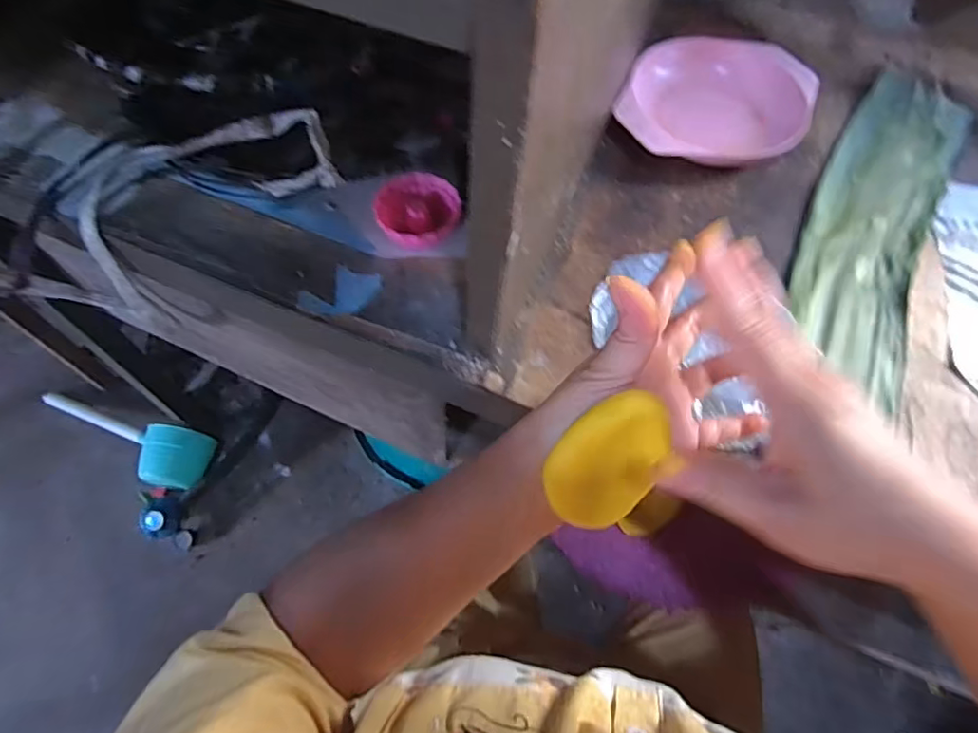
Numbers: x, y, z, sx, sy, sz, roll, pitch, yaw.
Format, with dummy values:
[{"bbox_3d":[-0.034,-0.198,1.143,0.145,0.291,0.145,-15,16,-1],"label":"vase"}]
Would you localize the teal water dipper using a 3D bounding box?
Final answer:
[{"bbox_3d":[-0.714,0.138,1.052,0.382,0.119,0.121,14,62,5],"label":"teal water dipper"}]

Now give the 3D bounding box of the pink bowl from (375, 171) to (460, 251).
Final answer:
[{"bbox_3d":[-0.052,-0.115,0.414,0.059,0.023,0.073,1,61,-2],"label":"pink bowl"}]

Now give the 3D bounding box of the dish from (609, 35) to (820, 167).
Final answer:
[{"bbox_3d":[0.191,-0.226,0.478,0.166,0.032,0.133,0,62,-3],"label":"dish"}]

